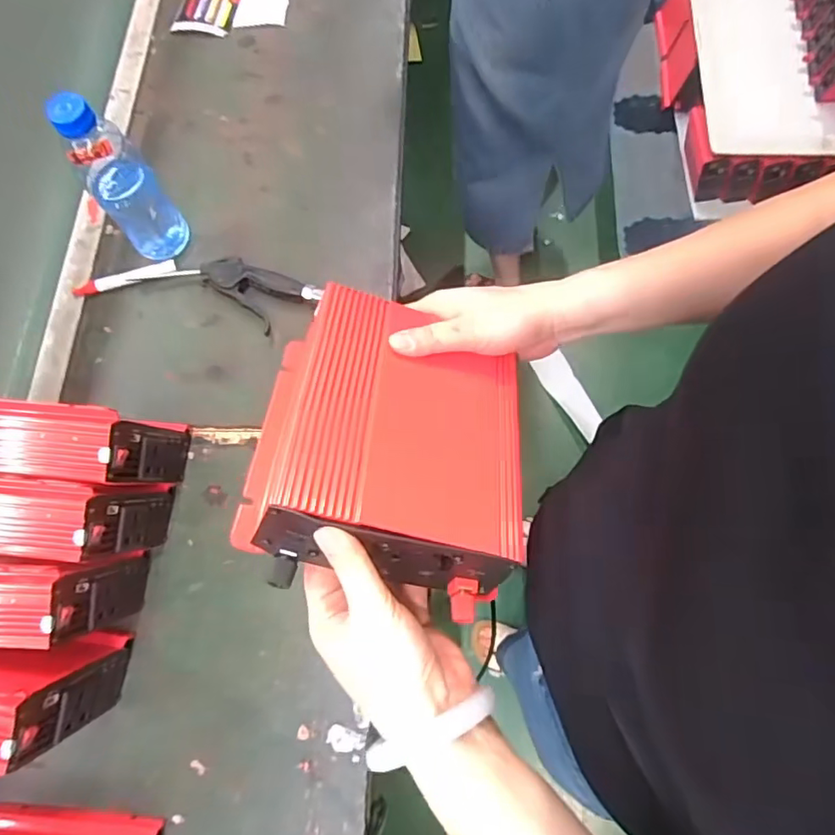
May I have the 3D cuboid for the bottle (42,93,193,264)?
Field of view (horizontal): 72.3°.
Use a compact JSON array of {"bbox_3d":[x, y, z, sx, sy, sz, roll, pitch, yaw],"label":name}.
[{"bbox_3d":[-0.324,-0.259,0.635,0.070,0.197,0.060,-37,72,-10],"label":"bottle"}]

